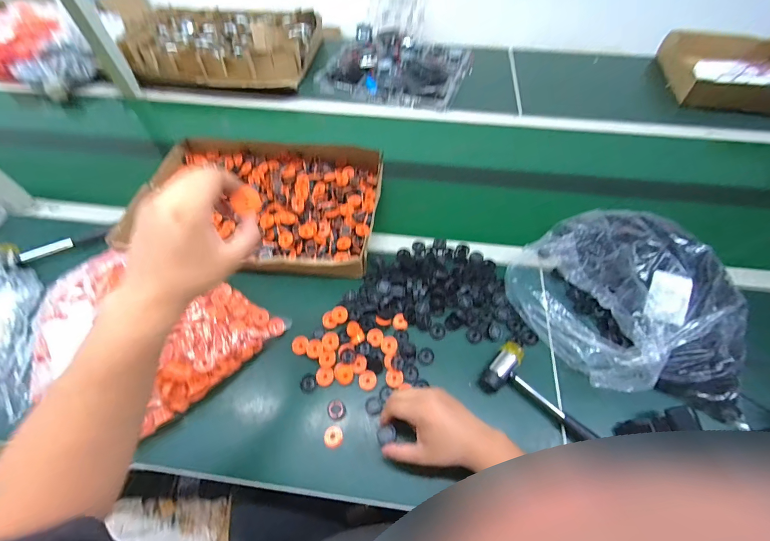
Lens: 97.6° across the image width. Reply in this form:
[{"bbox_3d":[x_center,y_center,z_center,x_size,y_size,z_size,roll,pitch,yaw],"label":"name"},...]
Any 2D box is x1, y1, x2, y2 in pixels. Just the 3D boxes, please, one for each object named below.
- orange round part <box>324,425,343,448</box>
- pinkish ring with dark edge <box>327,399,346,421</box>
[{"bbox_3d":[-0.072,0.234,0.472,0.026,0.006,0.027,0,57,0],"label":"orange round part"},{"bbox_3d":[-0.071,0.202,0.490,0.025,0.004,0.027,0,57,0],"label":"pinkish ring with dark edge"}]

